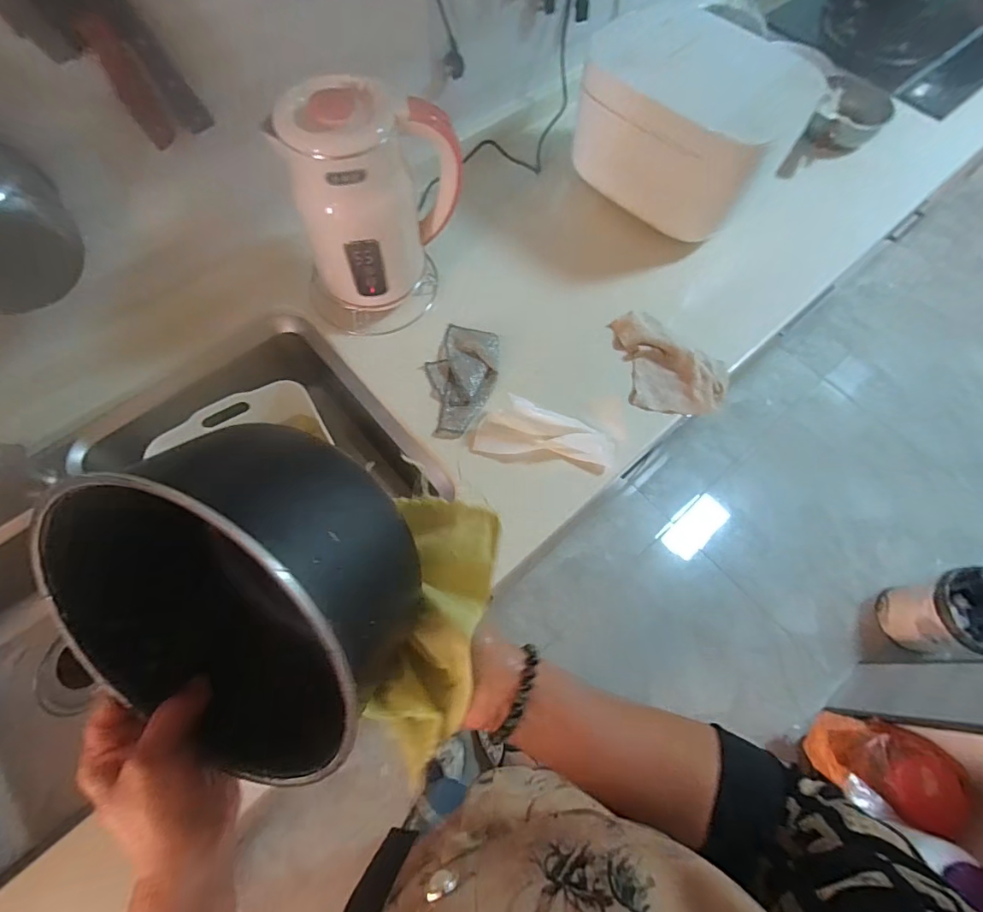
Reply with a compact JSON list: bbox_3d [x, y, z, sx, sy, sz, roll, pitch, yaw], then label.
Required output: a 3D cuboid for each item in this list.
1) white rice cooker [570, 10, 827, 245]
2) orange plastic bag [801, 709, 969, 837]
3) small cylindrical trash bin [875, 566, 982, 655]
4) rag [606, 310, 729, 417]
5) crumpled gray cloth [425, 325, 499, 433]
[{"bbox_3d":[0.278,-0.504,0.752,0.315,0.201,0.203,41,71,15],"label":"white rice cooker"},{"bbox_3d":[0.835,0.661,1.038,0.210,0.226,0.182,28,69,10],"label":"orange plastic bag"},{"bbox_3d":[1.177,0.415,1.256,0.197,0.278,0.194,1,66,-1],"label":"small cylindrical trash bin"},{"bbox_3d":[0.263,-0.139,0.704,0.141,0.030,0.168,-6,67,-4],"label":"rag"},{"bbox_3d":[-0.040,-0.114,0.686,0.093,0.013,0.169,3,66,0],"label":"crumpled gray cloth"}]

